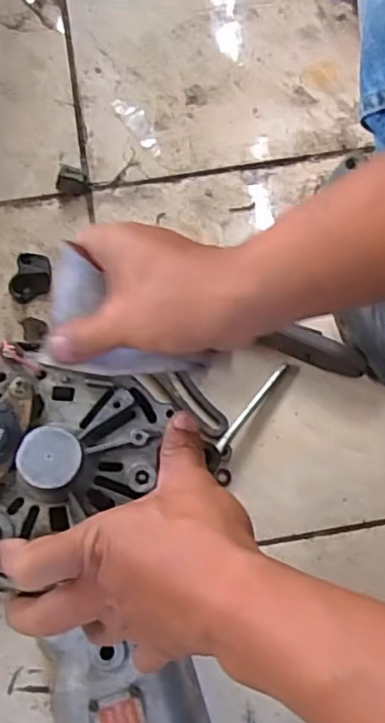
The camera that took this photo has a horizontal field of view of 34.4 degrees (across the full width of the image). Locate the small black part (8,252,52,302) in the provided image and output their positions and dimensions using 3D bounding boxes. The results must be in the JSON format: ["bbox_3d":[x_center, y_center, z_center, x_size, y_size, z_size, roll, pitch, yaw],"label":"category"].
[{"bbox_3d":[-0.170,-0.088,0.657,0.038,0.011,0.055,8,70,2],"label":"small black part"}]

